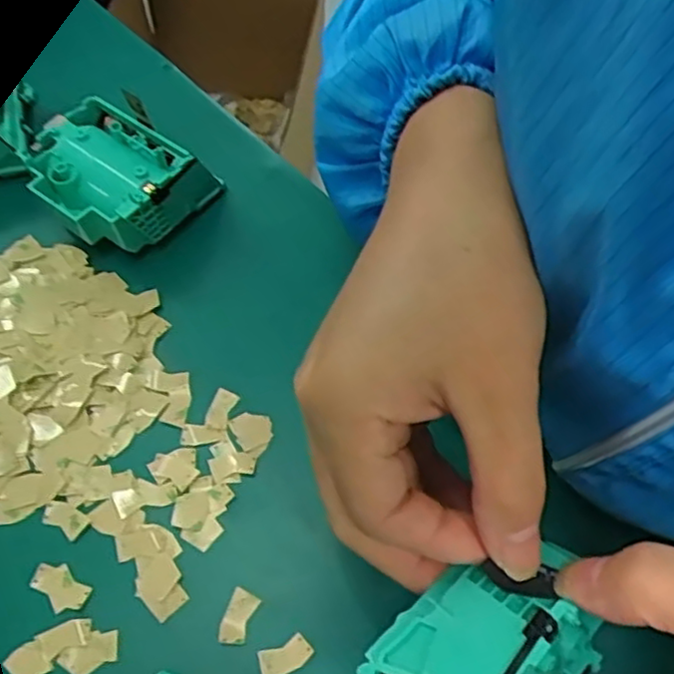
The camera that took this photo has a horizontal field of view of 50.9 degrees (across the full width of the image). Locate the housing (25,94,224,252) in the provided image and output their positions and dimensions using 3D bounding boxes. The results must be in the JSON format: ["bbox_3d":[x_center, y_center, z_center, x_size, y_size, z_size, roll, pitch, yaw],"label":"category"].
[{"bbox_3d":[-0.112,-0.082,0.364,0.074,0.037,0.073,34,63,19],"label":"housing"}]

